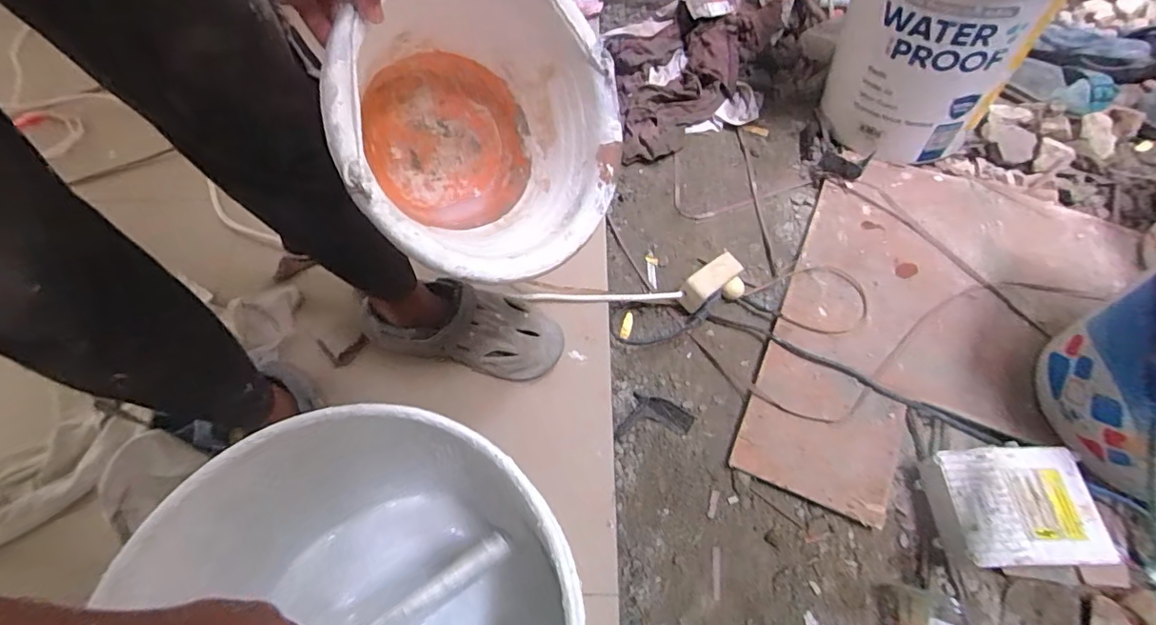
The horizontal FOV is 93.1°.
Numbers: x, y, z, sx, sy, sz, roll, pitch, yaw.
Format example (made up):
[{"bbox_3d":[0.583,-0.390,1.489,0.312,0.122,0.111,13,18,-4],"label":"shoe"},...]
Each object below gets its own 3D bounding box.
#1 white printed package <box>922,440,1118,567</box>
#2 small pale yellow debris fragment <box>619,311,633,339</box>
[{"bbox_3d":[0.527,0.239,0.673,0.160,0.088,0.139,-4,61,0],"label":"white printed package"},{"bbox_3d":[0.077,0.021,0.863,0.018,0.010,0.055,8,61,6],"label":"small pale yellow debris fragment"}]

